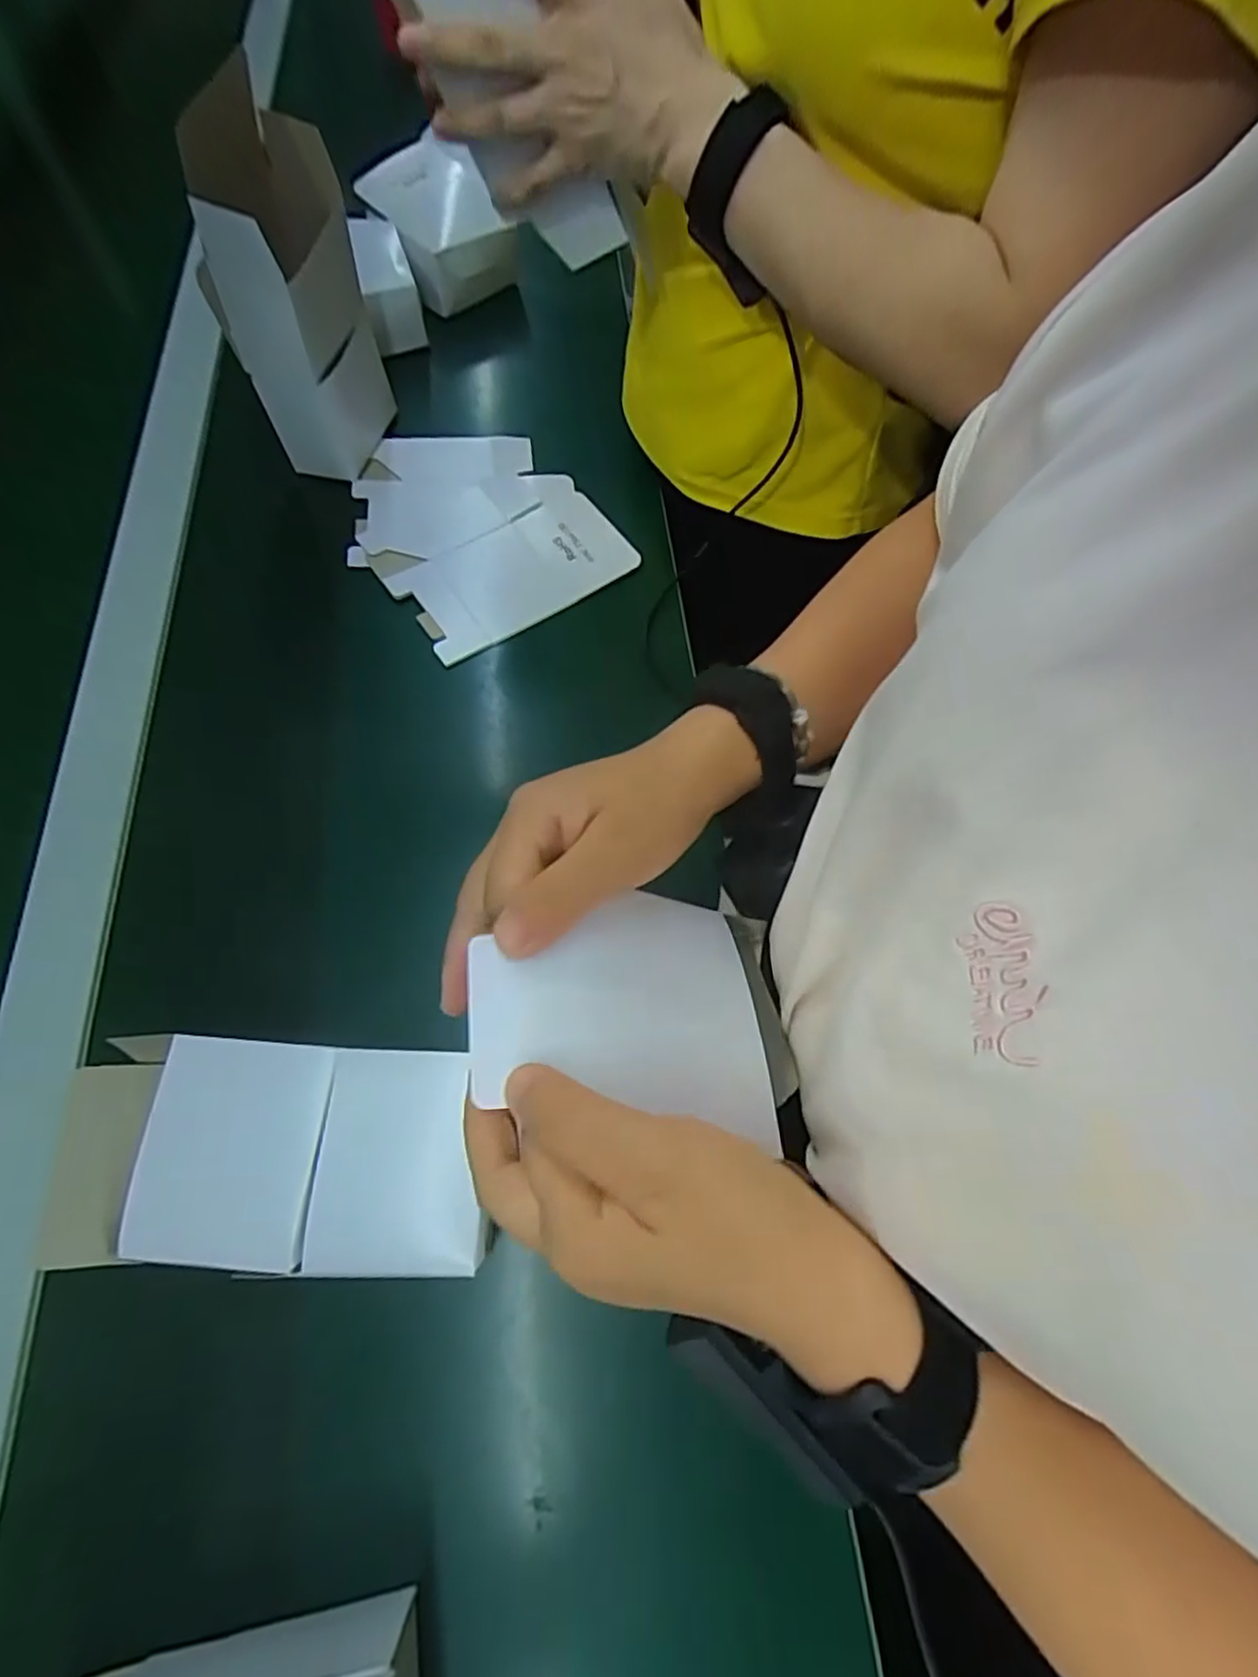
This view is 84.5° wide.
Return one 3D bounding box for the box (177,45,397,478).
[{"bbox_3d":[-0.255,-0.414,0.526,0.069,0.231,0.120,8,64,-1],"label":"box"}]

